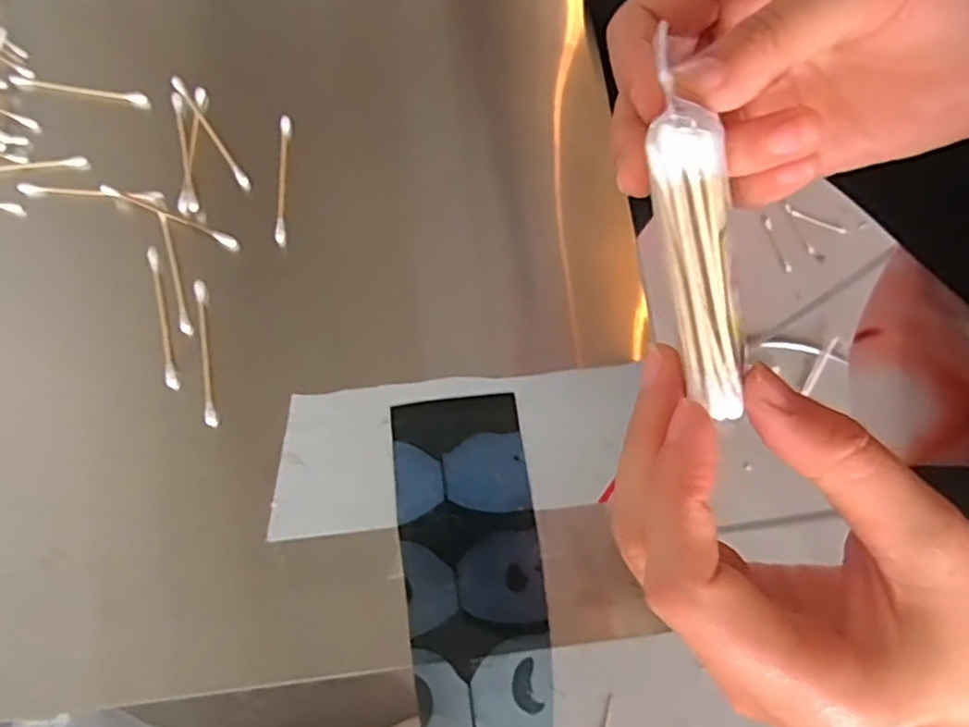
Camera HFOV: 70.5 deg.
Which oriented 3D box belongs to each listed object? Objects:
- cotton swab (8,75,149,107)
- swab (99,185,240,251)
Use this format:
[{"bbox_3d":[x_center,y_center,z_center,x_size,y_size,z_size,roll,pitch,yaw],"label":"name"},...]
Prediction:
[{"bbox_3d":[-0.214,-0.145,0.364,0.070,0.007,0.007,7,74,0],"label":"cotton swab"},{"bbox_3d":[-0.158,-0.074,0.345,0.071,0.005,0.007,23,68,-7],"label":"swab"}]

